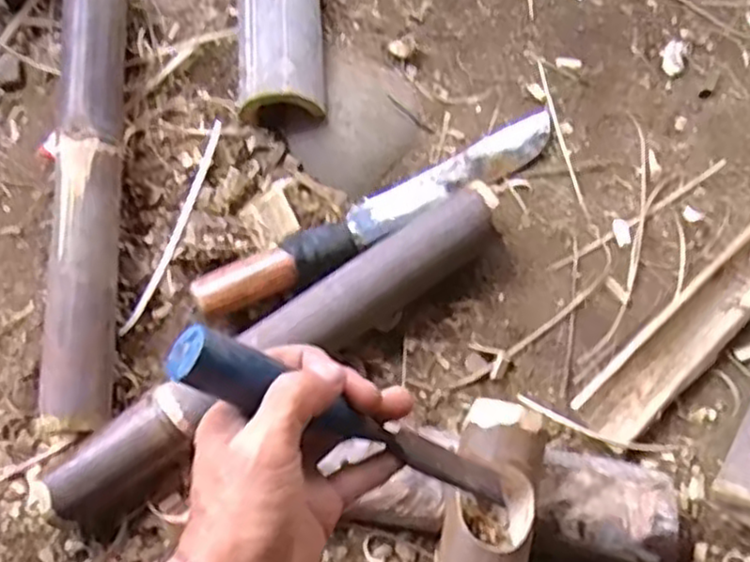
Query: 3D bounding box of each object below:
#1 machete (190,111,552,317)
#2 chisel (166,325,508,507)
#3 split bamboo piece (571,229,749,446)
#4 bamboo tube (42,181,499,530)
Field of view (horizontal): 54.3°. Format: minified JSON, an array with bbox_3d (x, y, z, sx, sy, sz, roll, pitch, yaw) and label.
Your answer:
[{"bbox_3d":[0.010,-0.060,0.621,0.343,0.034,0.044,-30,76,-9],"label":"machete"},{"bbox_3d":[-0.006,0.079,0.370,0.024,0.221,0.027,5,66,48],"label":"chisel"},{"bbox_3d":[0.261,0.037,0.593,0.241,0.028,0.053,-41,78,-12],"label":"split bamboo piece"},{"bbox_3d":[-0.068,0.051,0.568,0.399,0.055,0.058,-36,77,-11],"label":"bamboo tube"}]

